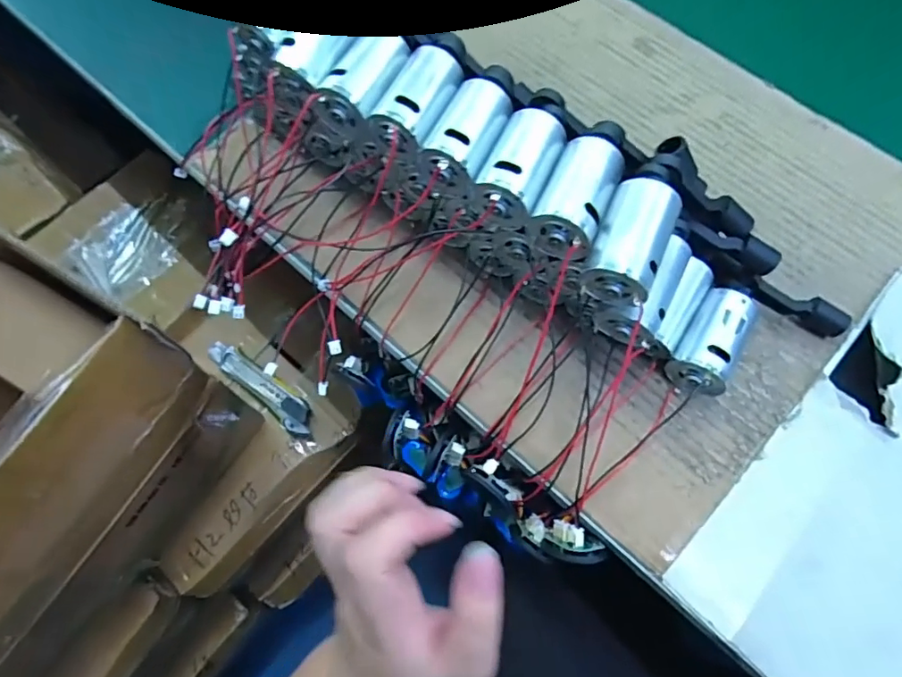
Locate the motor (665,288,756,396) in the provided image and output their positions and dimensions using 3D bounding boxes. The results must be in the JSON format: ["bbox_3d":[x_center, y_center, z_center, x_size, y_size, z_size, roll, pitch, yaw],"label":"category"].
[{"bbox_3d":[0.159,0.002,0.324,0.031,0.034,0.062,33,72,10],"label":"motor"}]

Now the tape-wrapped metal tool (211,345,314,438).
[{"bbox_3d":[-0.210,0.054,0.587,0.143,0.018,0.036,34,71,11],"label":"tape-wrapped metal tool"}]

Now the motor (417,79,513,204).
[{"bbox_3d":[0.009,-0.112,0.298,0.035,0.030,0.066,21,69,7],"label":"motor"}]

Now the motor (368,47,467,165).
[{"bbox_3d":[-0.019,-0.136,0.304,0.033,0.032,0.065,26,70,9],"label":"motor"}]

